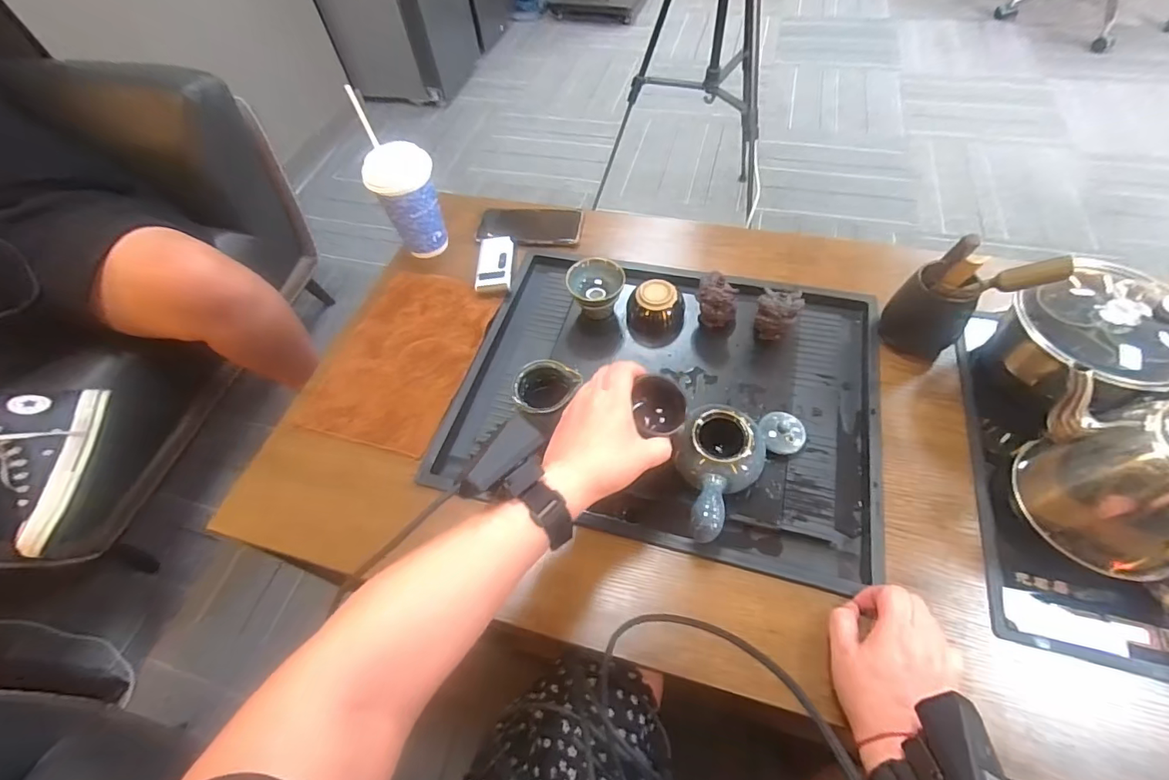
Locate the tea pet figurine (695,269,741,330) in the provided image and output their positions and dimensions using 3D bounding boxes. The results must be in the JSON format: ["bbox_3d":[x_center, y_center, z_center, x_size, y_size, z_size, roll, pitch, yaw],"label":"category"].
[{"bbox_3d":[0.165,-0.107,0.622,0.050,0.072,0.039,8,58,10],"label":"tea pet figurine"}]

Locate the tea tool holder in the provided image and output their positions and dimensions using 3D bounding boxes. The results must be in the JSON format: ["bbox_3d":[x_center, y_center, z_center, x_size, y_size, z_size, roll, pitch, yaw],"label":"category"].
[{"bbox_3d":[0.402,-0.099,0.534,0.099,0.193,0.061,4,57,7],"label":"tea tool holder"}]

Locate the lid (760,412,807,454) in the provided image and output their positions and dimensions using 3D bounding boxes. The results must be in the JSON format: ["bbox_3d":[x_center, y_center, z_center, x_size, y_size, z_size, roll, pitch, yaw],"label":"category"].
[{"bbox_3d":[0.218,0.044,0.543,0.047,0.027,0.052,26,63,20],"label":"lid"}]

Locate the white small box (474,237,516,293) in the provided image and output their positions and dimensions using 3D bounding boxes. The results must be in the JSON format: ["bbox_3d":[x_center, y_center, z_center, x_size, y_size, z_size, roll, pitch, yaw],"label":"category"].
[{"bbox_3d":[-0.125,-0.179,0.704,0.050,0.018,0.100,-1,57,5],"label":"white small box"}]

